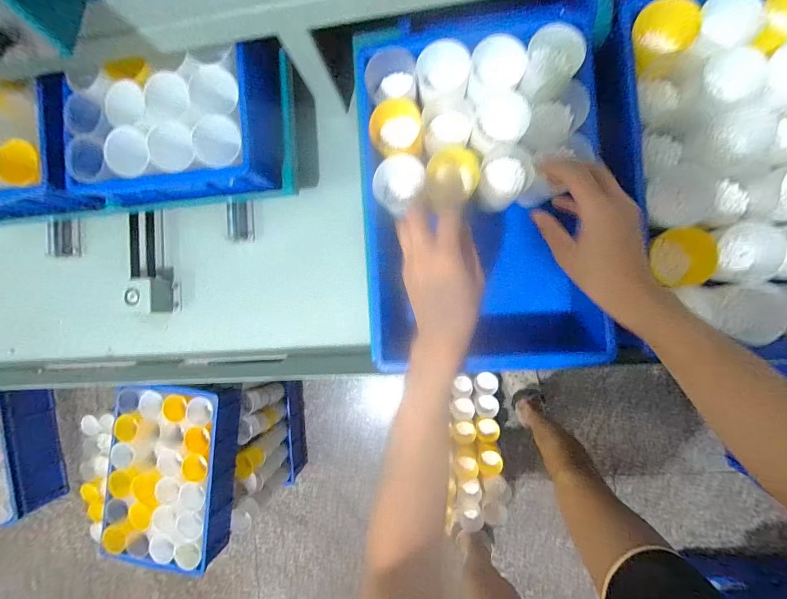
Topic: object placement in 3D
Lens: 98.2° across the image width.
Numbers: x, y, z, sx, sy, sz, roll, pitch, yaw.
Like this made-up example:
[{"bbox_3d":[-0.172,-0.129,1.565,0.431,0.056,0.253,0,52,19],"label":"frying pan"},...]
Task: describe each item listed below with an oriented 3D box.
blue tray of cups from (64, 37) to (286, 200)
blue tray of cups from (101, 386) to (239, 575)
[{"bbox_3d":[-0.322,-0.251,0.495,0.293,0.082,0.188,-3,88,7],"label":"blue tray of cups"},{"bbox_3d":[-0.522,0.392,0.797,0.256,0.089,0.407,3,89,7],"label":"blue tray of cups"}]

